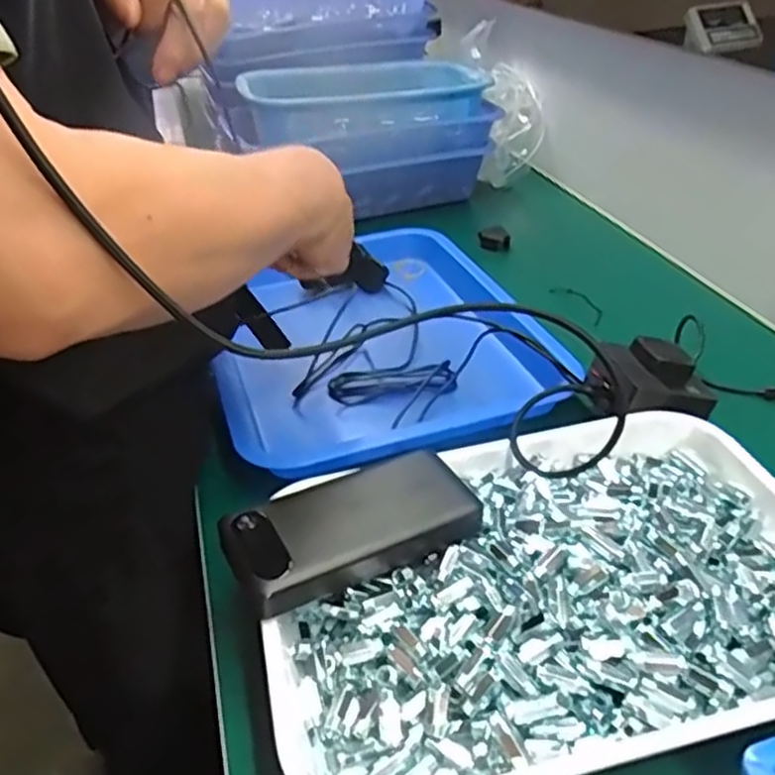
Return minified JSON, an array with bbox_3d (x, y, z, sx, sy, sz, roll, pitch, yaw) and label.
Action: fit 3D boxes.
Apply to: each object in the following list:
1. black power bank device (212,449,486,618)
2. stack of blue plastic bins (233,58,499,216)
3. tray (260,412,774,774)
[{"bbox_3d":[-0.021,0.086,0.452,0.152,0.033,0.069,-21,39,-22],"label":"black power bank device"},{"bbox_3d":[-0.028,-0.377,1.068,0.310,0.157,0.256,-14,37,-12],"label":"stack of blue plastic bins"},{"bbox_3d":[0.104,0.122,0.450,0.351,0.050,0.239,-9,36,-6],"label":"tray"}]

